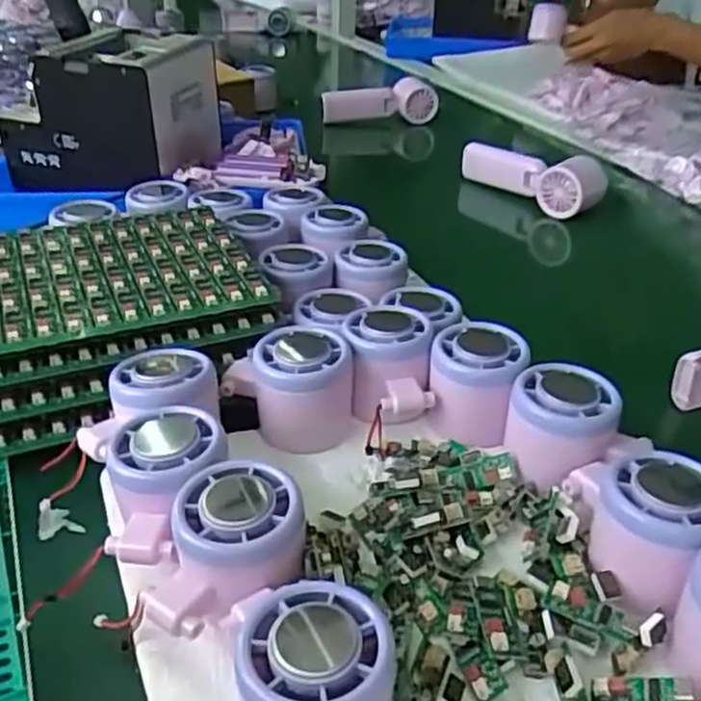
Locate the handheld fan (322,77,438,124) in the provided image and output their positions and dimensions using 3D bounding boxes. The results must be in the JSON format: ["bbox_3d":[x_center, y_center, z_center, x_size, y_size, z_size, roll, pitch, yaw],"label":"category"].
[{"bbox_3d":[0.042,-0.356,1.062,0.172,0.051,0.056,-5,33,-9],"label":"handheld fan"}]

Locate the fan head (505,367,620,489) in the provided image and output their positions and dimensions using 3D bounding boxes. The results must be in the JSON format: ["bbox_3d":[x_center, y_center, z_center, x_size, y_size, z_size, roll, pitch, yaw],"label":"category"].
[{"bbox_3d":[0.113,0.040,0.401,0.056,0.044,0.057,13,33,15],"label":"fan head"}]

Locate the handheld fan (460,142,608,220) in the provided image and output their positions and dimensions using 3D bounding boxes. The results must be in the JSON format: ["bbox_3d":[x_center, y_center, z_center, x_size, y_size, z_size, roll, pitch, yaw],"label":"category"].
[{"bbox_3d":[0.192,-0.195,0.808,0.039,0.050,0.167,-28,42,-36],"label":"handheld fan"}]

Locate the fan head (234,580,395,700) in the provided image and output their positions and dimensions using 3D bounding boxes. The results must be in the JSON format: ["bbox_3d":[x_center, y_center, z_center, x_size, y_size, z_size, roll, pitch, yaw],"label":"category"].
[{"bbox_3d":[-0.014,0.126,0.270,0.055,0.056,0.061,0,32,-4],"label":"fan head"}]

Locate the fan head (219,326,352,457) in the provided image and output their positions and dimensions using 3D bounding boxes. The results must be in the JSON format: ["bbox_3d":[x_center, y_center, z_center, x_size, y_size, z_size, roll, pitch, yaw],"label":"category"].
[{"bbox_3d":[-0.037,0.025,0.435,0.073,0.069,0.048,6,32,5],"label":"fan head"}]

